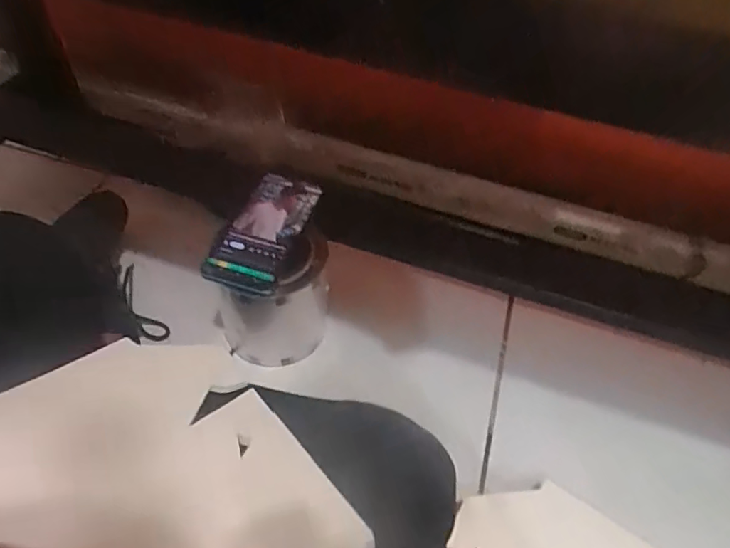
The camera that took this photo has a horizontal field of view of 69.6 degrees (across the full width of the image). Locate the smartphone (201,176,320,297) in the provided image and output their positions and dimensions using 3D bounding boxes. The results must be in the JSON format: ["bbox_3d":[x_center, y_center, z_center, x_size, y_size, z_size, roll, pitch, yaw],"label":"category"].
[{"bbox_3d":[-0.103,-0.047,0.539,0.072,0.013,0.156,14,51,6],"label":"smartphone"}]

